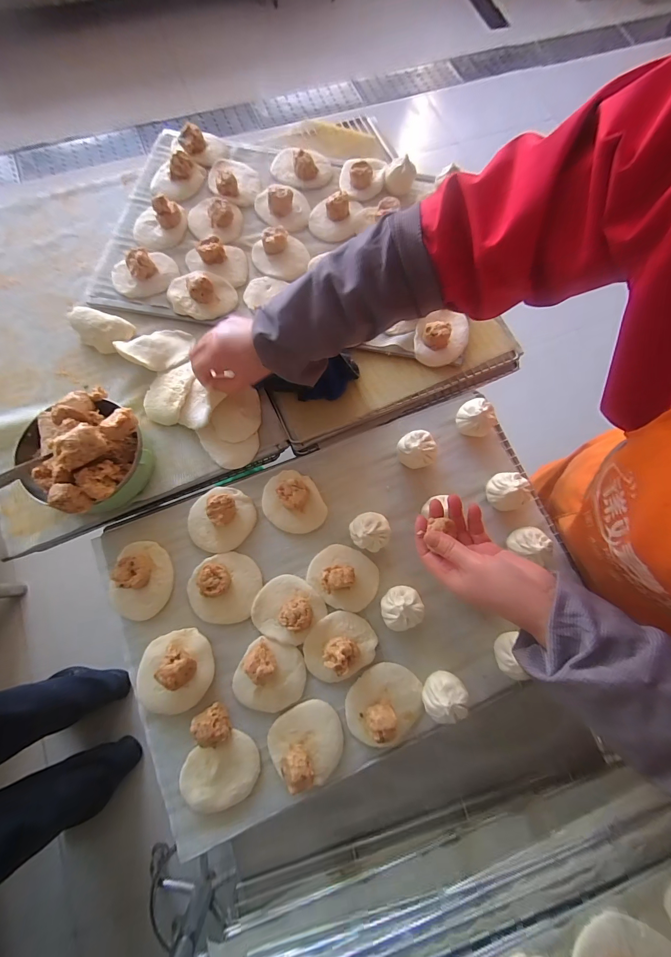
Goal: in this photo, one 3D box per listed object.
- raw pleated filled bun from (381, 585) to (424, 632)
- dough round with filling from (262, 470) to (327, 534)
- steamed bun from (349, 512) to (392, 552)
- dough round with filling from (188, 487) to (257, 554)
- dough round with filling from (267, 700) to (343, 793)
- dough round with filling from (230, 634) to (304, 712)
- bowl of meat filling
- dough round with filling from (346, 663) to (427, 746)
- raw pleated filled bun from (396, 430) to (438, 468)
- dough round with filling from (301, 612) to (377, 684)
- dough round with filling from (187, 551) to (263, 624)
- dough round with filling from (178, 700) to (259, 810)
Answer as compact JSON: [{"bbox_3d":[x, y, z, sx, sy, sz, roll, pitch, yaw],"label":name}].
[{"bbox_3d":[0.084,0.165,0.450,0.052,0.041,0.050,1,75,-2],"label":"raw pleated filled bun"},{"bbox_3d":[-0.060,0.031,0.484,0.077,0.034,0.089,-26,77,-9],"label":"dough round with filling"},{"bbox_3d":[0.045,0.070,0.470,0.050,0.047,0.049,1,75,-2],"label":"steamed bun"},{"bbox_3d":[-0.157,0.054,0.475,0.081,0.030,0.089,1,75,-2],"label":"dough round with filling"},{"bbox_3d":[-0.035,0.309,0.410,0.084,0.040,0.078,1,75,-2],"label":"dough round with filling"},{"bbox_3d":[-0.081,0.243,0.424,0.083,0.037,0.079,1,75,-2],"label":"dough round with filling"},{"bbox_3d":[-0.312,-0.037,0.443,0.155,0.116,0.136,36,76,7],"label":"bowl of meat filling"},{"bbox_3d":[0.061,0.275,0.422,0.095,0.034,0.080,-20,76,-8],"label":"dough round with filling"},{"bbox_3d":[0.117,-0.041,0.507,0.047,0.034,0.051,1,75,-2],"label":"raw pleated filled bun"},{"bbox_3d":[0.005,0.210,0.435,0.090,0.035,0.075,-31,78,-10],"label":"dough round with filling"},{"bbox_3d":[-0.145,0.141,0.453,0.091,0.030,0.086,1,75,-2],"label":"dough round with filling"},{"bbox_3d":[-0.143,0.331,0.405,0.087,0.033,0.101,-39,80,-12],"label":"dough round with filling"}]

